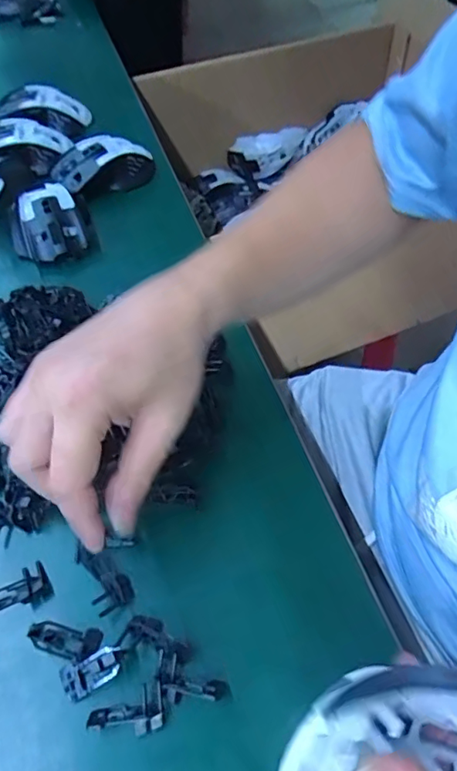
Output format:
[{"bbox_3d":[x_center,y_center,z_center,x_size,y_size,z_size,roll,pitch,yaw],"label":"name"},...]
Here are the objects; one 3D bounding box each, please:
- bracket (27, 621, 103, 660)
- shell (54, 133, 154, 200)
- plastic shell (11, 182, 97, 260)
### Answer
[{"bbox_3d":[-0.100,0.156,0.323,0.043,0.007,0.018,16,56,-11],"label":"bracket"},{"bbox_3d":[-0.138,-0.242,0.582,0.111,0.037,0.068,-12,57,-6],"label":"shell"},{"bbox_3d":[-0.179,-0.166,0.531,0.077,0.034,0.096,-18,57,-10],"label":"plastic shell"}]

